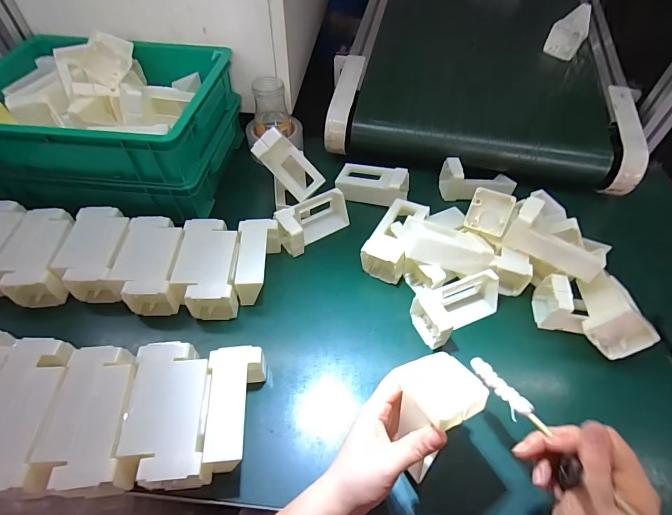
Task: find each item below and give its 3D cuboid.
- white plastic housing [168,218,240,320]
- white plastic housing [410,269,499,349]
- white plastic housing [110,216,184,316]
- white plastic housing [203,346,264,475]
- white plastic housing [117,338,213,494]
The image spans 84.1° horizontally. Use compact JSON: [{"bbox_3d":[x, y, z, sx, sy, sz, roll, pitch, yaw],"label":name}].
[{"bbox_3d":[-0.164,0.011,0.490,0.074,0.048,0.133,-4,53,-5],"label":"white plastic housing"},{"bbox_3d":[0.151,0.066,0.459,0.109,0.063,0.056,-18,55,-15],"label":"white plastic housing"},{"bbox_3d":[-0.243,0.007,0.498,0.078,0.053,0.129,-4,53,-5],"label":"white plastic housing"},{"bbox_3d":[-0.099,0.153,0.379,0.052,0.051,0.112,-4,53,-5],"label":"white plastic housing"},{"bbox_3d":[-0.162,0.153,0.372,0.076,0.045,0.133,-8,53,-8],"label":"white plastic housing"}]

